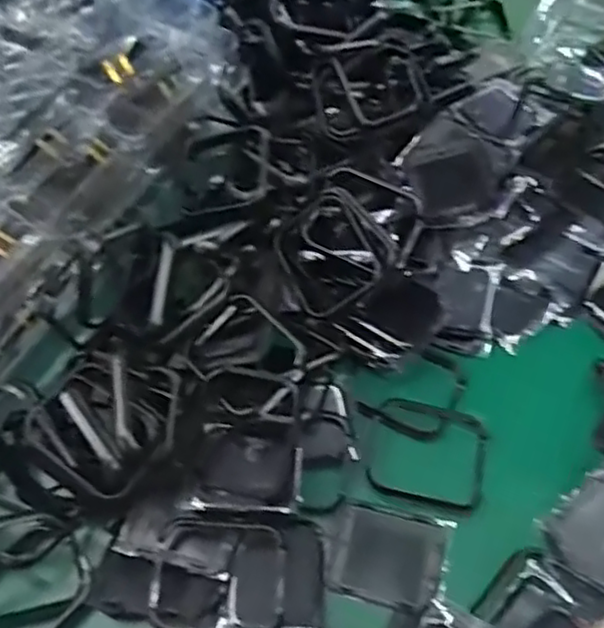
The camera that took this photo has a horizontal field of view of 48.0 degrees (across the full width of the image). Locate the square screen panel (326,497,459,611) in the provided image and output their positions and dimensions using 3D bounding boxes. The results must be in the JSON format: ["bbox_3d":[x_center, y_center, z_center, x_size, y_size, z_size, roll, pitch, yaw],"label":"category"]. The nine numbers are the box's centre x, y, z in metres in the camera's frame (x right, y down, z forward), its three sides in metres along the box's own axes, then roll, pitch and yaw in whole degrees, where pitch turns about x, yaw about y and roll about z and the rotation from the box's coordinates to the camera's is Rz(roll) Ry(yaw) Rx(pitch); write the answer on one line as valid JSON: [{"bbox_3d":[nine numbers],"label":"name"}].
[{"bbox_3d":[0.031,0.085,0.240,0.041,0.004,0.032,10,59,8],"label":"square screen panel"}]

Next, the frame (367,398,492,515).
[{"bbox_3d":[0.048,0.052,0.256,0.044,0.007,0.039,8,59,8],"label":"frame"}]

